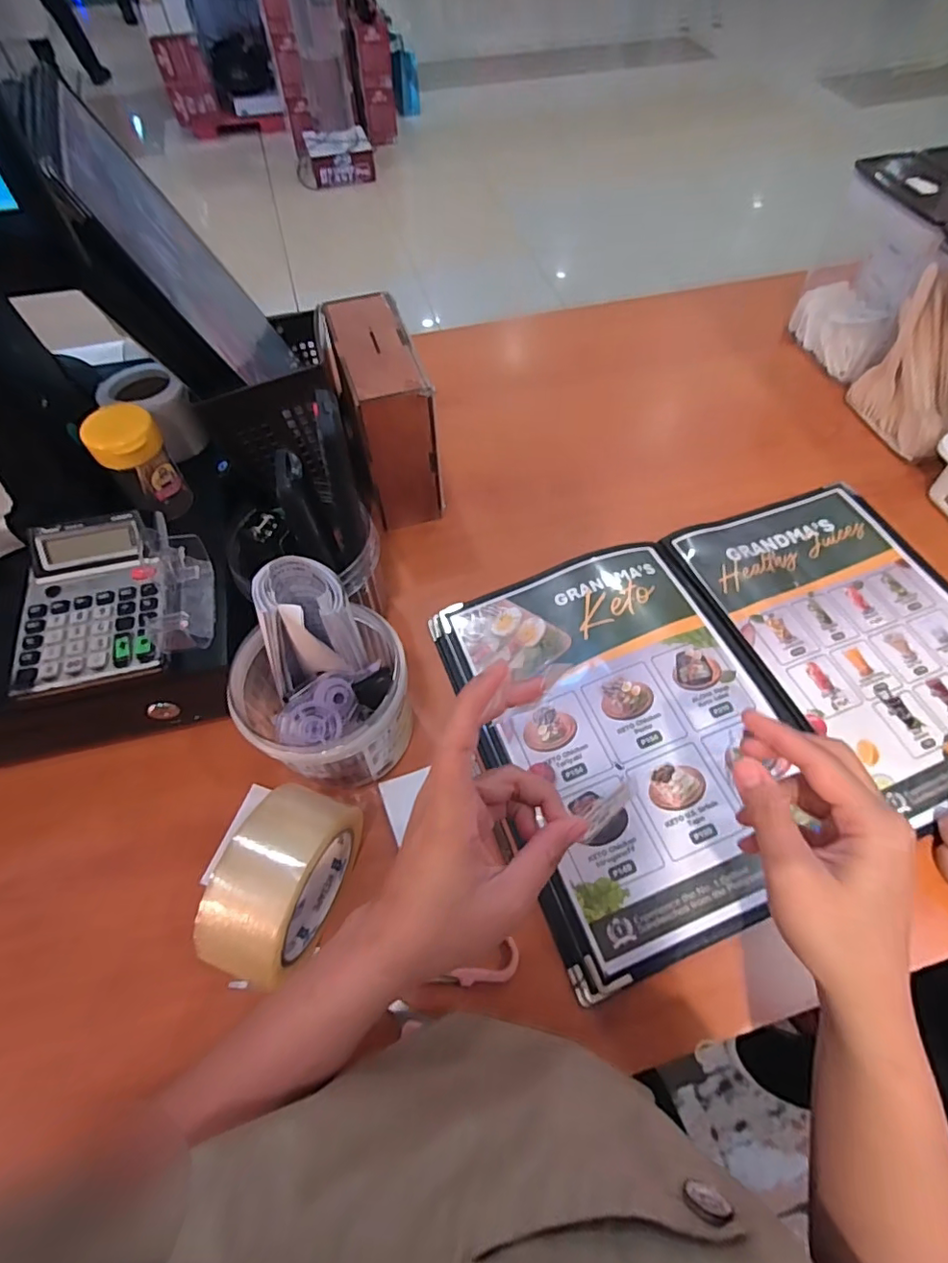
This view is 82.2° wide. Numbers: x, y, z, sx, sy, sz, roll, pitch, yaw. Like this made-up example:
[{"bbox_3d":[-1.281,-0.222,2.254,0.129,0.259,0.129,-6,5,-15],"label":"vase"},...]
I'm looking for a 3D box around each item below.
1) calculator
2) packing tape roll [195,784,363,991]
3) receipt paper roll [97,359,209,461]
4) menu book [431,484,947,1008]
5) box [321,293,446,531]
[{"bbox_3d":[-0.263,-0.024,0.370,0.088,0.029,0.121,-13,60,-7],"label":"calculator"},{"bbox_3d":[-0.114,0.155,0.341,0.050,0.115,0.100,14,61,9],"label":"packing tape roll"},{"bbox_3d":[-0.264,-0.181,0.454,0.072,0.055,0.062,21,62,12],"label":"receipt paper roll"},{"bbox_3d":[0.235,0.033,0.460,0.466,0.021,0.312,-18,61,-10],"label":"menu book"},{"bbox_3d":[-0.083,-0.206,0.524,0.066,0.155,0.147,-16,61,-9],"label":"box"}]

